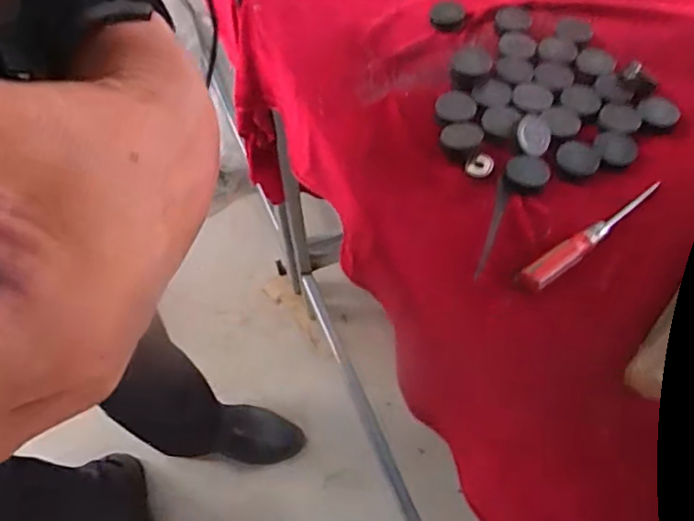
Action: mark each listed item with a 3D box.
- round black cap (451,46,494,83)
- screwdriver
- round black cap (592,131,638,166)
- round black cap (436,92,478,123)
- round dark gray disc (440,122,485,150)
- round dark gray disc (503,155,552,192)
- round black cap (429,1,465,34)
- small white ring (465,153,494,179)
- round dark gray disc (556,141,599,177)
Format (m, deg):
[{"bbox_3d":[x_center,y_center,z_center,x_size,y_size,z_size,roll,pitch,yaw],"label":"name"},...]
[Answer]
[{"bbox_3d":[0.105,-0.163,0.494,0.033,0.025,0.032,0,58,0],"label":"round black cap"},{"bbox_3d":[0.180,-0.019,0.413,0.141,0.016,0.017,-30,62,-18],"label":"screwdriver"},{"bbox_3d":[0.210,-0.088,0.452,0.032,0.005,0.029,24,61,14],"label":"round black cap"},{"bbox_3d":[0.089,-0.127,0.475,0.032,0.004,0.035,0,58,0],"label":"round black cap"},{"bbox_3d":[0.092,-0.100,0.460,0.032,0.005,0.025,13,59,8],"label":"round dark gray disc"},{"bbox_3d":[0.138,-0.068,0.443,0.034,0.004,0.028,-25,77,-5],"label":"round dark gray disc"},{"bbox_3d":[0.094,-0.230,0.544,0.032,0.009,0.035,0,58,0],"label":"round black cap"},{"bbox_3d":[0.104,-0.074,0.452,0.021,0.005,0.019,8,88,9],"label":"small white ring"},{"bbox_3d":[0.181,-0.080,0.450,0.032,0.006,0.028,21,60,13],"label":"round dark gray disc"}]

